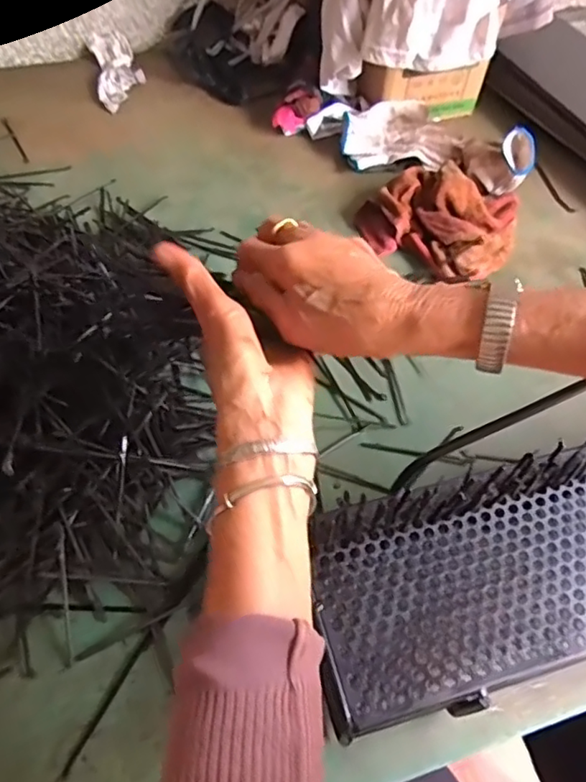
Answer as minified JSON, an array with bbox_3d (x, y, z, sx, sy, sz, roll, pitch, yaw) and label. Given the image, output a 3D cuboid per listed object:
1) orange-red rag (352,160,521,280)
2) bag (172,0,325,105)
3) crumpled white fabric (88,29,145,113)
[{"bbox_3d":[0.183,-0.217,0.707,0.189,0.052,0.165,25,58,12],"label":"orange-red rag"},{"bbox_3d":[-0.073,-0.538,0.866,0.246,0.110,0.178,20,57,9],"label":"bag"},{"bbox_3d":[-0.267,-0.491,0.871,0.069,0.026,0.172,-12,58,-12],"label":"crumpled white fabric"}]

